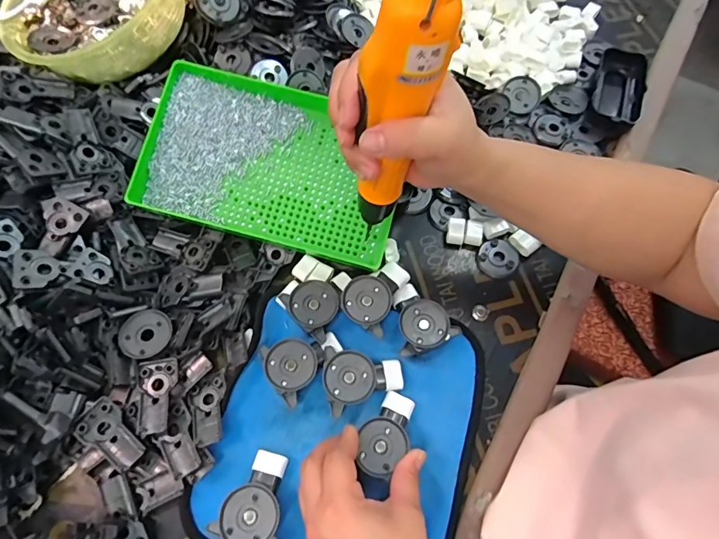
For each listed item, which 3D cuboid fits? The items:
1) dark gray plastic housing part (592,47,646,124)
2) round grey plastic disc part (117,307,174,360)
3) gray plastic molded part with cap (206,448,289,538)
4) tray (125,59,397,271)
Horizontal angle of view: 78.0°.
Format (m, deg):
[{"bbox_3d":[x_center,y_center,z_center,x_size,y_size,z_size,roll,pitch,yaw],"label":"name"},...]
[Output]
[{"bbox_3d":[0.298,-0.206,0.508,0.053,0.020,0.106,20,67,7],"label":"dark gray plastic housing part"},{"bbox_3d":[-0.184,0.056,0.384,0.042,0.011,0.043,1,66,-1],"label":"round grey plastic disc part"},{"bbox_3d":[-0.072,0.175,0.334,0.050,0.026,0.064,26,68,9],"label":"gray plastic molded part with cap"},{"bbox_3d":[-0.084,-0.102,0.428,0.243,0.021,0.148,16,86,0],"label":"tray"}]

